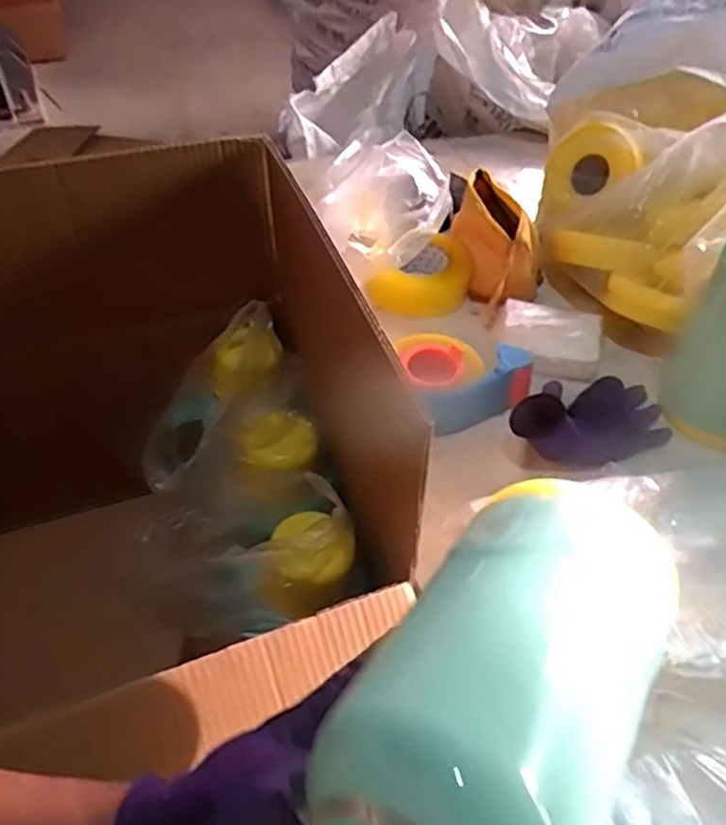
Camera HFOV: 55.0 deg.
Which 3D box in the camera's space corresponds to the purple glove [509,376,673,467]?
[{"bbox_3d":[0.241,0.005,0.758,0.197,0.058,0.126,-8,44,-36],"label":"purple glove"}]

